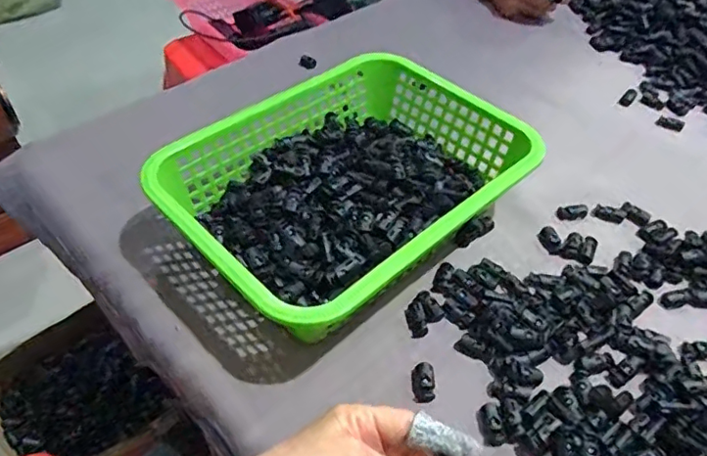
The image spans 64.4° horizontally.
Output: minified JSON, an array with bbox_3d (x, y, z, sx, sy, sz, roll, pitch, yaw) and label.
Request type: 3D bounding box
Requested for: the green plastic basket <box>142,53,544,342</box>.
[{"bbox_3d":[-0.001,-0.036,0.505,0.296,0.080,0.221,-35,58,-29],"label":"green plastic basket"}]

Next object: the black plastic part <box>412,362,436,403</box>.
[{"bbox_3d":[0.052,0.114,0.418,0.017,0.009,0.029,1,48,-2],"label":"black plastic part"}]

